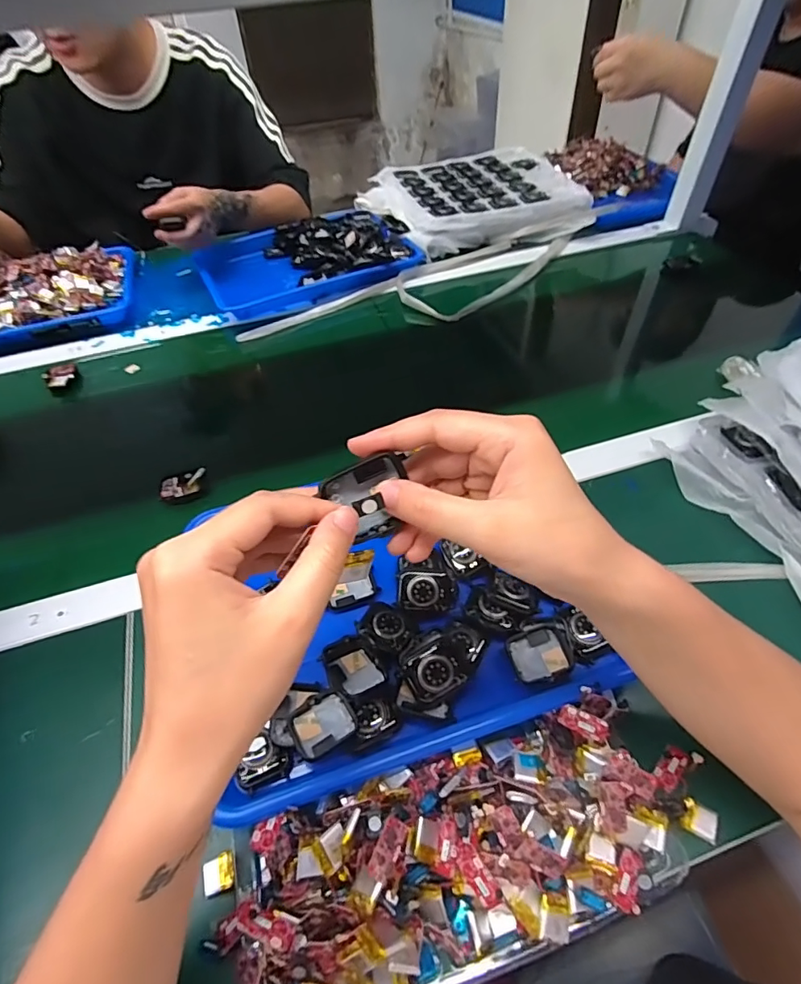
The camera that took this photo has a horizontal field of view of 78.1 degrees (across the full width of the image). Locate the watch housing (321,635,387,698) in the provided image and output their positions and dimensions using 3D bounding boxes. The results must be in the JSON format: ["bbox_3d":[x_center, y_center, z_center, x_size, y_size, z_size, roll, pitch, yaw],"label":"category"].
[{"bbox_3d":[-0.034,0.125,0.356,0.036,0.013,0.045,-22,52,-14],"label":"watch housing"}]

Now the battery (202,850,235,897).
[{"bbox_3d":[-0.112,0.236,0.307,0.019,0.006,0.019,-16,51,-9],"label":"battery"}]

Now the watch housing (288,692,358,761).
[{"bbox_3d":[-0.053,0.157,0.336,0.040,0.012,0.033,-28,54,-19],"label":"watch housing"}]

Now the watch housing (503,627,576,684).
[{"bbox_3d":[0.101,0.117,0.357,0.043,0.011,0.038,-15,50,-9],"label":"watch housing"}]

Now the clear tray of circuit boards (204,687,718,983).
[{"bbox_3d":[0.046,0.209,0.292,0.302,0.054,0.120,-17,51,-10],"label":"clear tray of circuit boards"}]

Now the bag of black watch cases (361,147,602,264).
[{"bbox_3d":[0.117,-0.497,0.846,0.331,0.052,0.283,-12,50,-6],"label":"bag of black watch cases"}]

